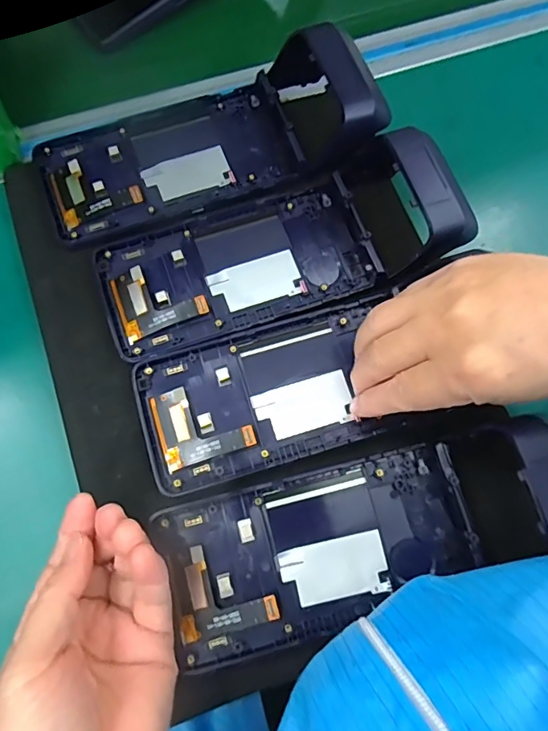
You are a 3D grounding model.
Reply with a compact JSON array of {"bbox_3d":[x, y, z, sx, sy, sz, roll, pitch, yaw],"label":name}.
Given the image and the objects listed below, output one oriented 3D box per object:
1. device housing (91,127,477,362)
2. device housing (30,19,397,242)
[{"bbox_3d":[0.002,-0.075,0.292,0.218,0.045,0.085,-18,75,-8],"label":"device housing"},{"bbox_3d":[-0.043,-0.150,0.313,0.220,0.046,0.092,-18,75,-7],"label":"device housing"}]

